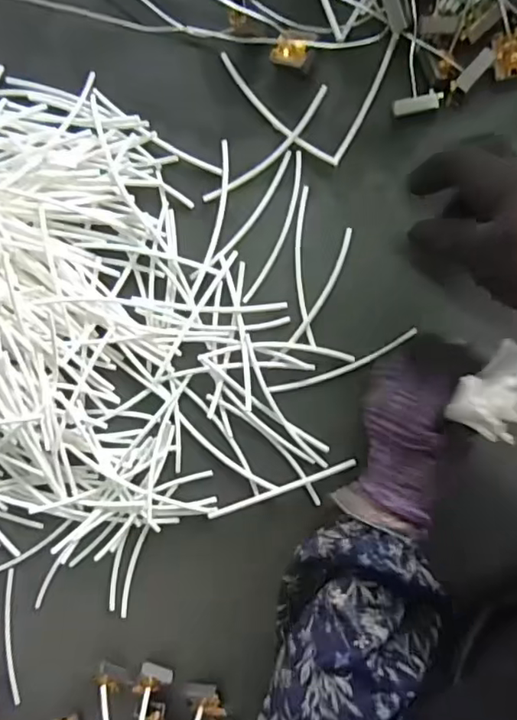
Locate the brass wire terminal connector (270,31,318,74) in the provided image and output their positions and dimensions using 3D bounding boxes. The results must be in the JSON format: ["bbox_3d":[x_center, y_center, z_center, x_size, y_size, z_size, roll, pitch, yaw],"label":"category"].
[{"bbox_3d":[0.027,-0.241,0.441,0.033,0.019,0.027,15,96,6],"label":"brass wire terminal connector"}]

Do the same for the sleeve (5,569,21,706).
[{"bbox_3d":[-0.229,0.256,0.519,0.013,0.007,0.124,-2,94,7],"label":"sleeve"}]

